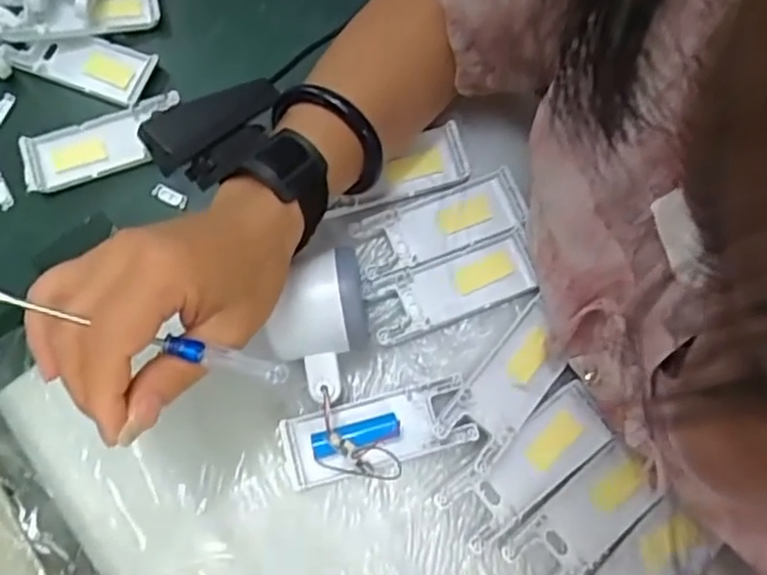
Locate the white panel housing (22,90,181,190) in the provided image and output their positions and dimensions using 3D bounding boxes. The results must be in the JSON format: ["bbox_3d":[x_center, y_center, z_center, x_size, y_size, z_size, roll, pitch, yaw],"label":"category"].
[{"bbox_3d":[-0.184,-0.094,0.453,0.105,0.009,0.043,-19,75,-3],"label":"white panel housing"}]

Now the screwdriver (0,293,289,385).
[{"bbox_3d":[-0.101,0.020,0.282,0.129,0.007,0.009,18,75,-20],"label":"screwdriver"}]

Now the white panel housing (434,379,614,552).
[{"bbox_3d":[0.081,0.099,0.382,0.102,0.013,0.038,-38,77,-8],"label":"white panel housing"}]

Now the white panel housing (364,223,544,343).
[{"bbox_3d":[0.042,-0.001,0.414,0.102,0.007,0.041,-19,75,-3],"label":"white panel housing"}]

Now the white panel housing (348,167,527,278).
[{"bbox_3d":[0.034,-0.040,0.424,0.101,0.008,0.039,-21,75,-4],"label":"white panel housing"}]

